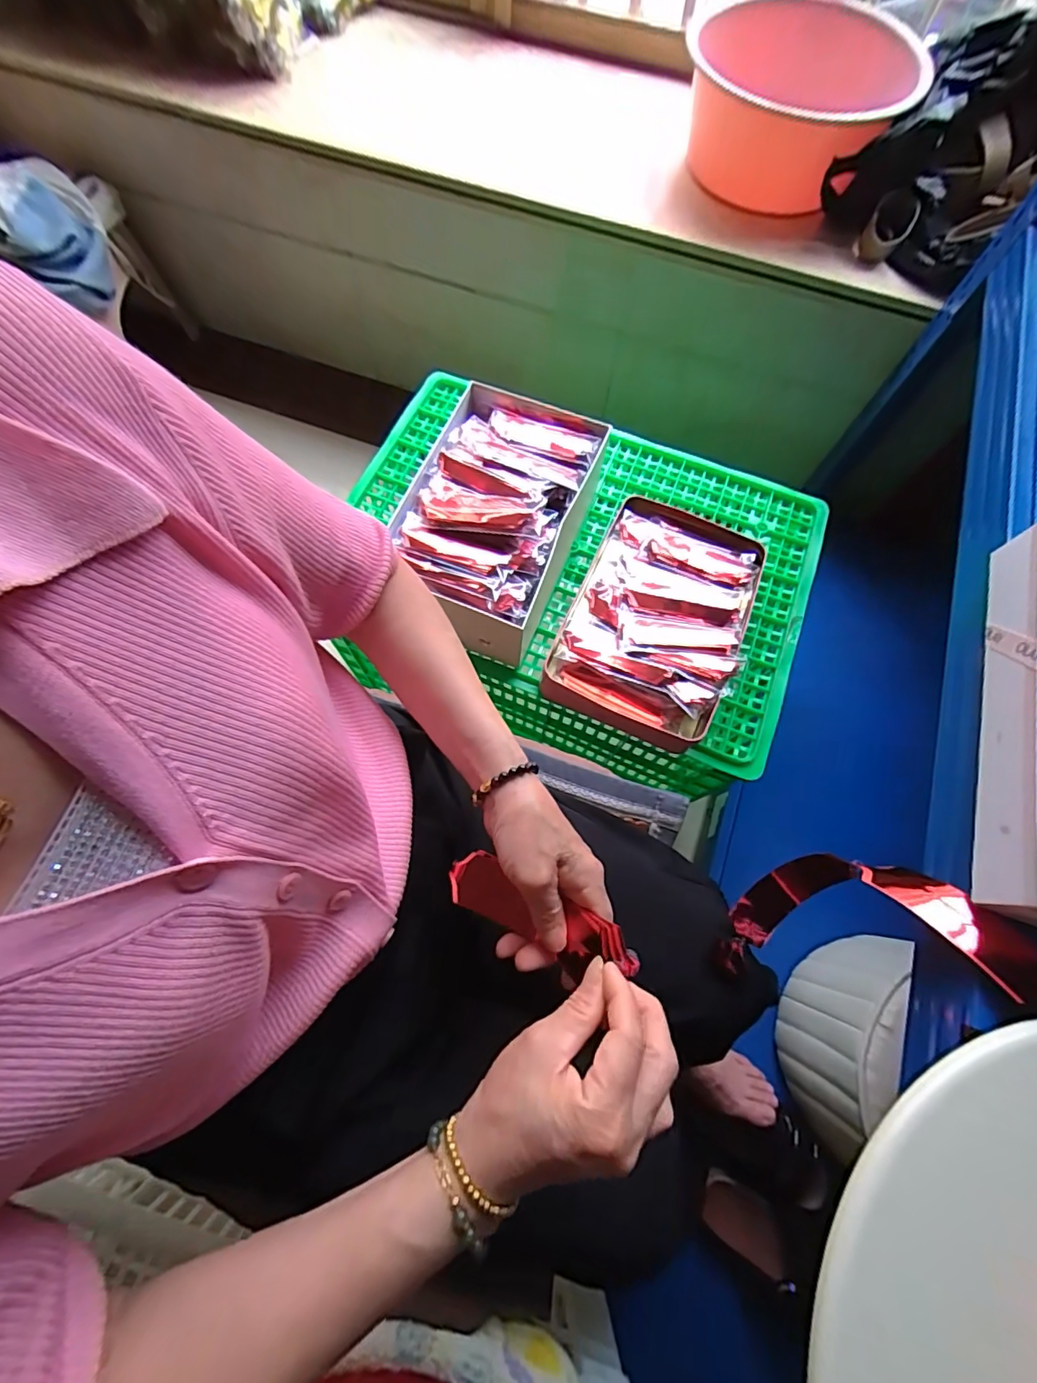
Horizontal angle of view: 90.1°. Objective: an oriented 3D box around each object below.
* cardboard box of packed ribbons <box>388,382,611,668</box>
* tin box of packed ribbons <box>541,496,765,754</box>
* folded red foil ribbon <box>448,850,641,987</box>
[{"bbox_3d":[-0.033,-0.225,0.673,0.202,0.109,0.323,21,71,6],"label":"cardboard box of packed ribbons"},{"bbox_3d":[0.179,-0.095,0.663,0.203,0.074,0.305,24,71,7],"label":"tin box of packed ribbons"},{"bbox_3d":[0.014,0.147,0.337,0.131,0.024,0.044,14,69,26],"label":"folded red foil ribbon"}]

